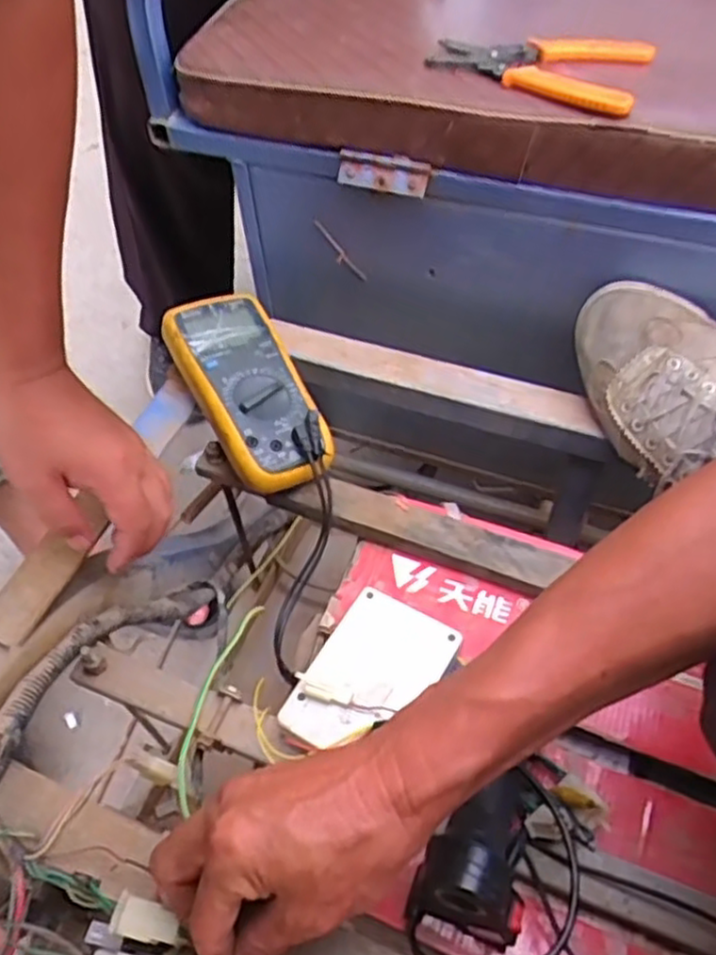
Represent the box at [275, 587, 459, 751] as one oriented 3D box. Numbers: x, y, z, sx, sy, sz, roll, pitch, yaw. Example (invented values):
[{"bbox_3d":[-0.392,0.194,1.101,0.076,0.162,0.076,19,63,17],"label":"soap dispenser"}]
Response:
[{"bbox_3d":[0.011,0.138,0.488,0.083,0.038,0.115,28,60,16],"label":"box"}]

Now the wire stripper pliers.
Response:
[{"bbox_3d":[0.129,-0.300,0.518,0.149,0.020,0.078,23,59,13],"label":"wire stripper pliers"}]

